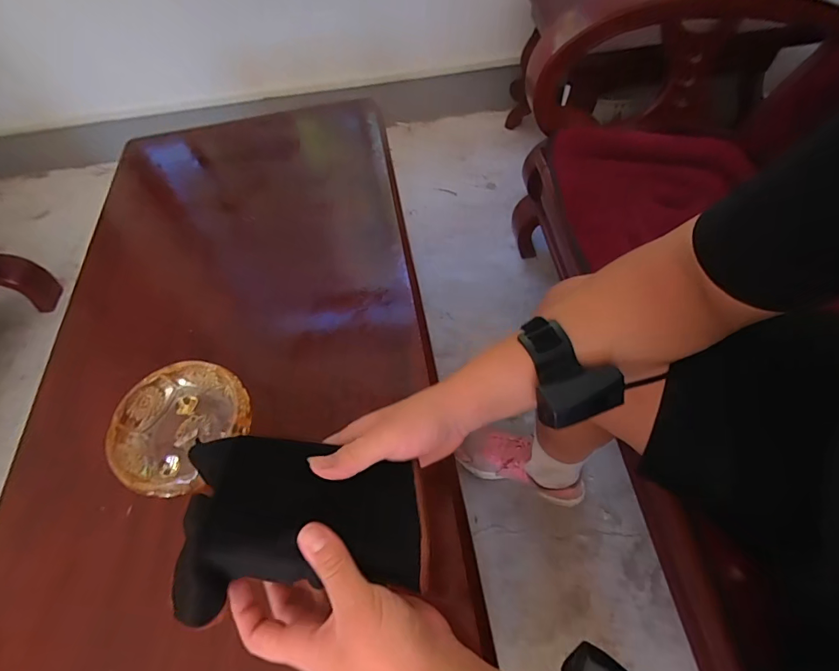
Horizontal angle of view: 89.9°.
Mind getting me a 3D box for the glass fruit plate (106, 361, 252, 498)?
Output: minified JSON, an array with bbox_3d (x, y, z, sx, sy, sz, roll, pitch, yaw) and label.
[{"bbox_3d":[-0.266,0.104,0.472,0.141,0.053,0.138,-2,57,3],"label":"glass fruit plate"}]

